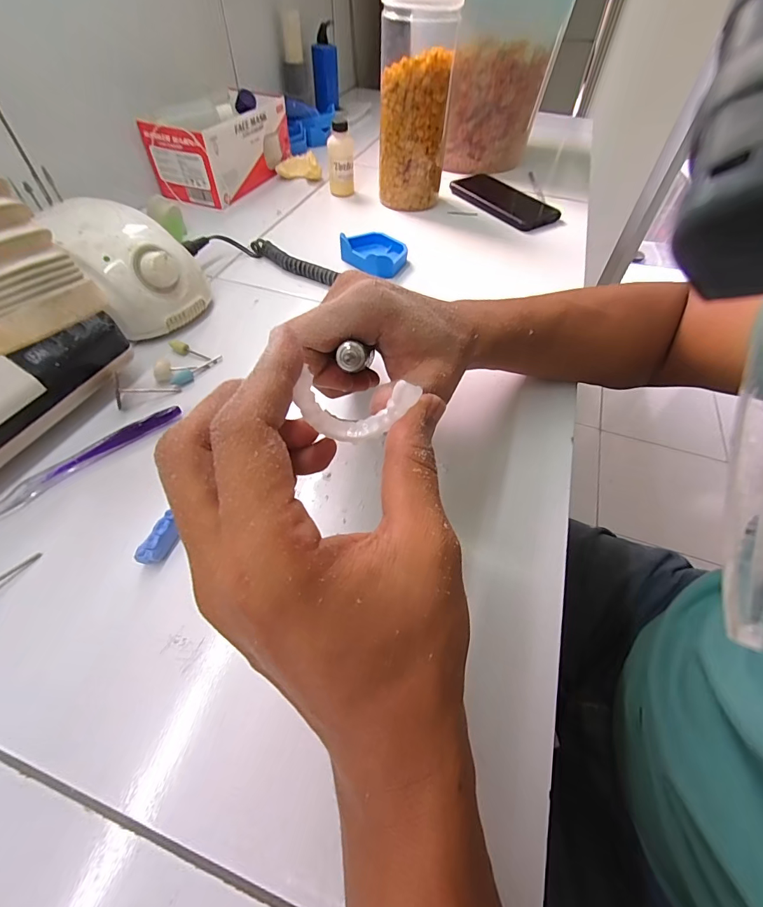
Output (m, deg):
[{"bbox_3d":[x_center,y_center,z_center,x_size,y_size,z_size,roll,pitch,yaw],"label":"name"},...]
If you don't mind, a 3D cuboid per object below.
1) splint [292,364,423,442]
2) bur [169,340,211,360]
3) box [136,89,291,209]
[{"bbox_3d":[-0.010,-0.019,0.164,0.047,0.027,0.015,13,54,8],"label":"splint"},{"bbox_3d":[-0.177,-0.094,0.357,0.042,0.009,0.009,24,56,15],"label":"bur"},{"bbox_3d":[-0.229,-0.457,0.577,0.112,0.089,0.209,17,54,11],"label":"box"}]

